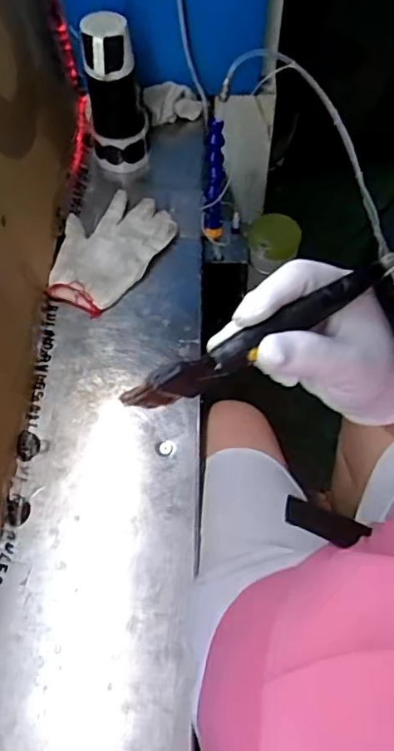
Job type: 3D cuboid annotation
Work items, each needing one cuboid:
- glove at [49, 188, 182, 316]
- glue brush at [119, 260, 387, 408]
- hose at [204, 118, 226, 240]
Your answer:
[{"bbox_3d":[-0.124,-0.170,0.796,0.127,0.029,0.194,33,66,18],"label":"glove"},{"bbox_3d":[0.032,-0.020,0.298,0.148,0.019,0.012,-30,64,-11],"label":"glue brush"},{"bbox_3d":[0.023,-0.252,0.774,0.026,0.157,0.020,2,38,3],"label":"hose"}]

